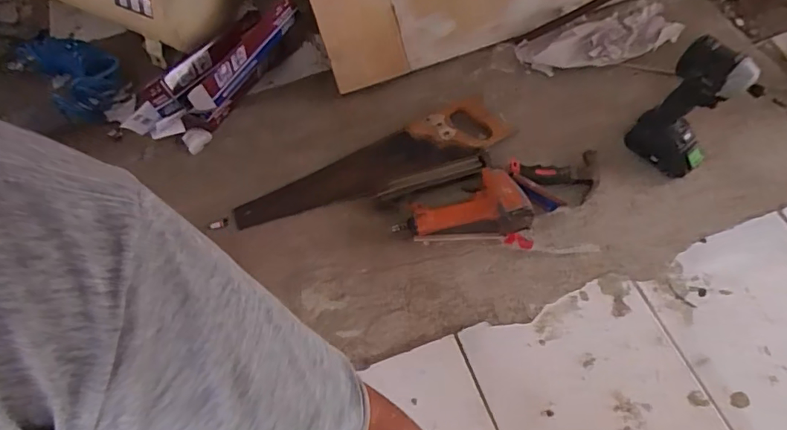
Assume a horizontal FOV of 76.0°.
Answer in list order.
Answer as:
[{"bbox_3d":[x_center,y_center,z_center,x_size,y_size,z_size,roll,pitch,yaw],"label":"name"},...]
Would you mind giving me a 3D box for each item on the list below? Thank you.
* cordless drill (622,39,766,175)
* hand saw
[{"bbox_3d":[0.484,-0.167,0.828,0.123,0.248,0.065,32,67,20],"label":"cordless drill"},{"bbox_3d":[-0.040,-0.088,0.927,0.516,0.032,0.120,-21,61,-9],"label":"hand saw"}]

